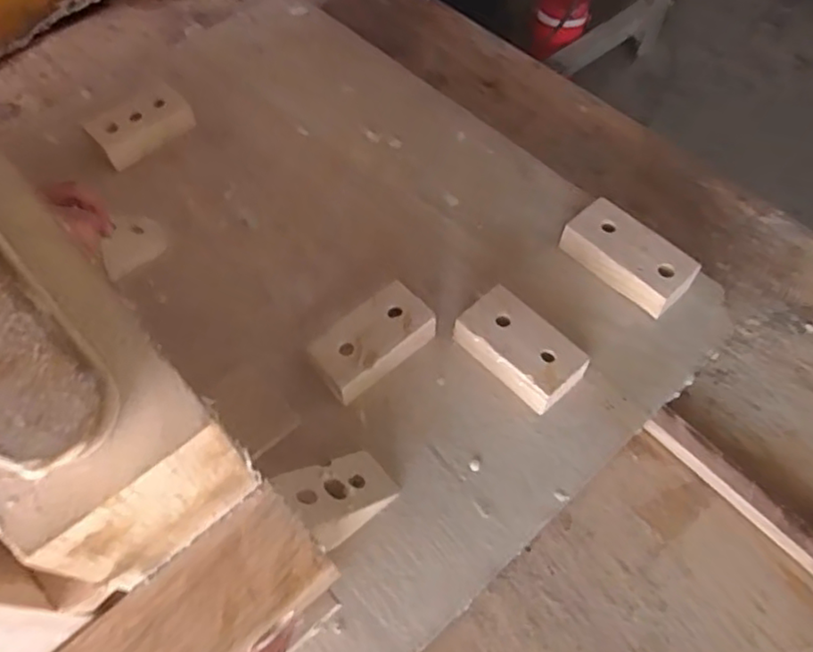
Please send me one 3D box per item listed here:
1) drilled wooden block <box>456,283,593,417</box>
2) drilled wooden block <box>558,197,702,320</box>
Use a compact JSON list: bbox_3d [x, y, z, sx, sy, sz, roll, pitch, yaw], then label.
[{"bbox_3d":[0.070,0.014,0.398,0.076,0.023,0.041,39,66,20],"label":"drilled wooden block"},{"bbox_3d":[0.146,-0.046,0.433,0.043,0.025,0.084,-38,66,-21],"label":"drilled wooden block"}]

